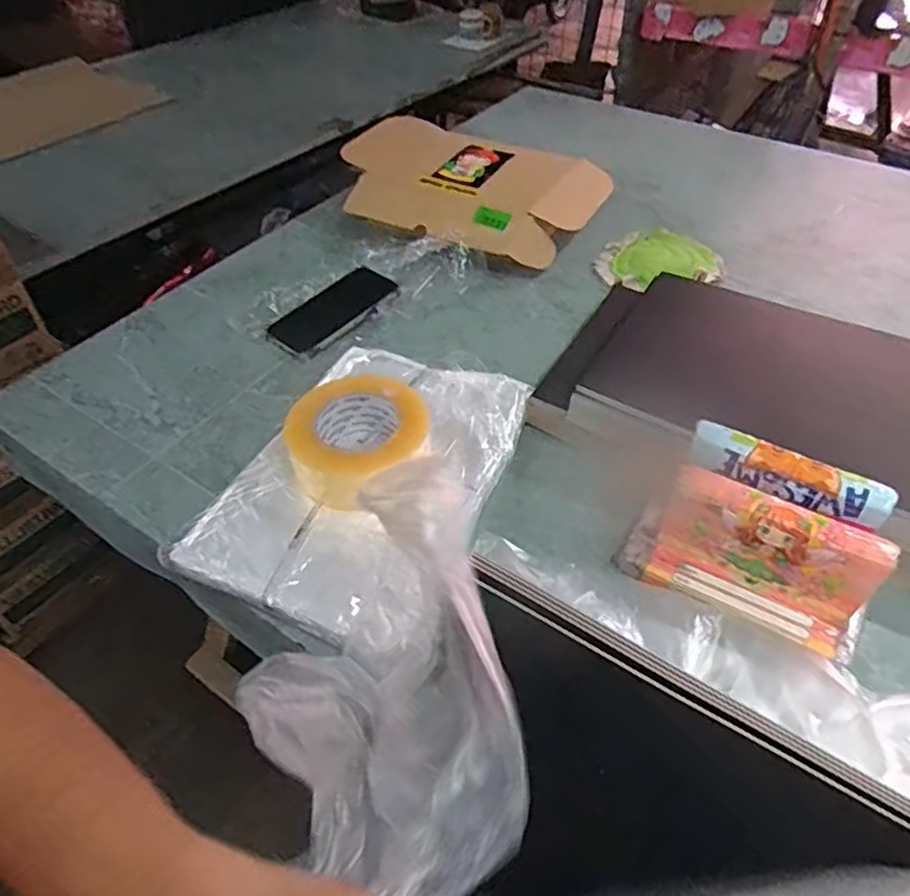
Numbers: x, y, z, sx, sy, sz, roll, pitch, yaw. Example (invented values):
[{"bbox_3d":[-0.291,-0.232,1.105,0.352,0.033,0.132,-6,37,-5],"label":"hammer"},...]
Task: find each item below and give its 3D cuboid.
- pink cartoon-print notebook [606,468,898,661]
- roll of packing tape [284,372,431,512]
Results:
[{"bbox_3d":[0.232,0.083,0.506,0.160,0.111,0.046,29,53,26],"label":"pink cartoon-print notebook"},{"bbox_3d":[-0.092,-0.010,0.622,0.134,0.068,0.119,-22,43,-5],"label":"roll of packing tape"}]

